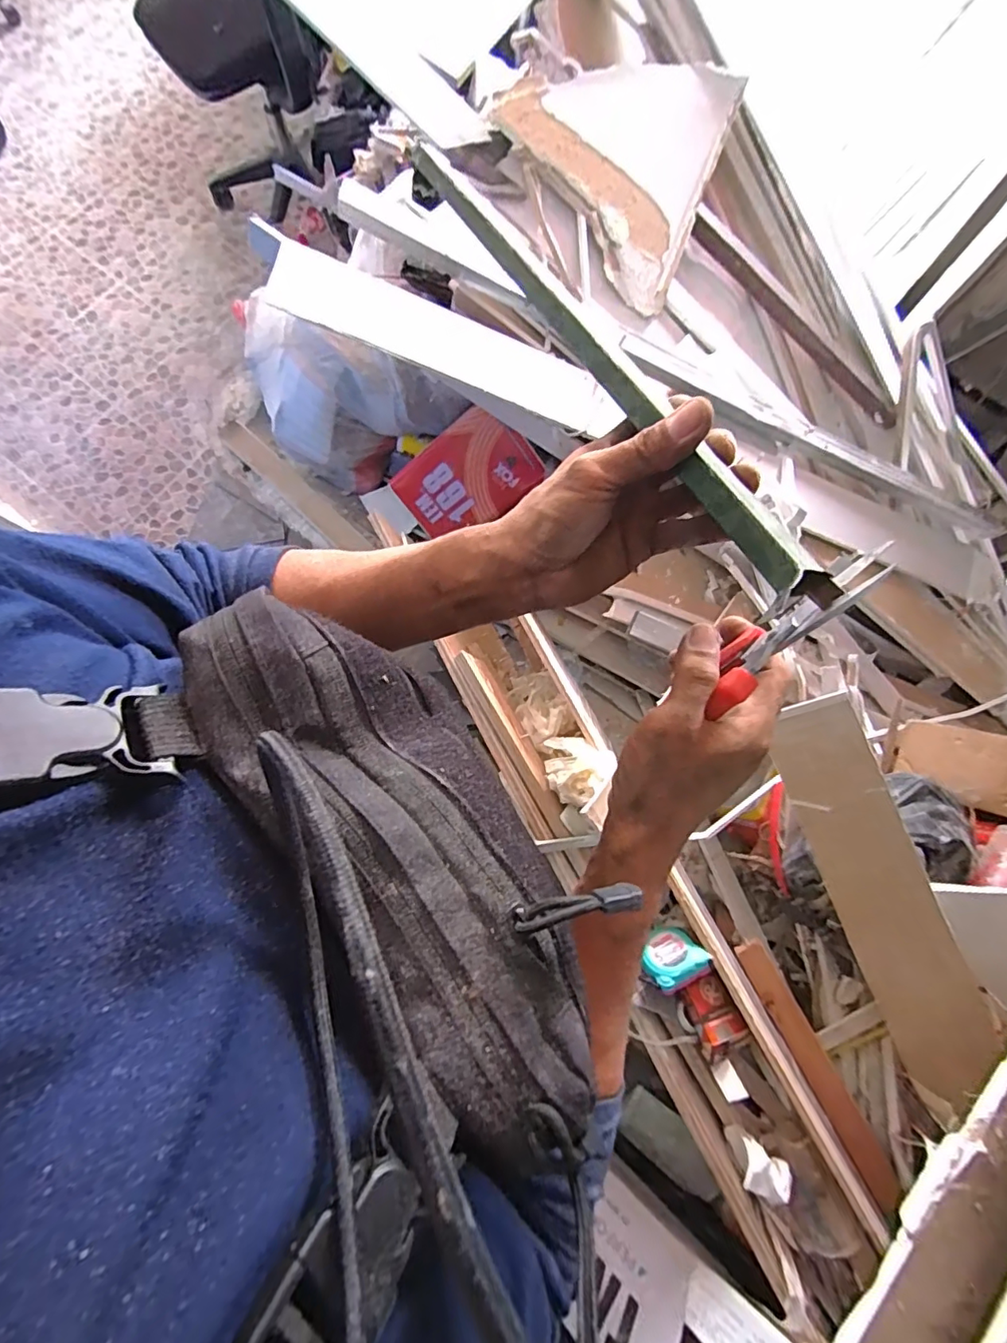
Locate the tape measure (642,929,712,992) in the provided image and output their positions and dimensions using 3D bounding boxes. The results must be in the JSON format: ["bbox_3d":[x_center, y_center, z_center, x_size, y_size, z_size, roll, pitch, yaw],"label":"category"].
[{"bbox_3d":[0.200,0.344,0.626,0.069,0.065,0.036,-20,119,-14],"label":"tape measure"}]

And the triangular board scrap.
[{"bbox_3d":[0.151,-0.753,0.756,0.307,0.020,0.329,19,95,-12],"label":"triangular board scrap"}]

